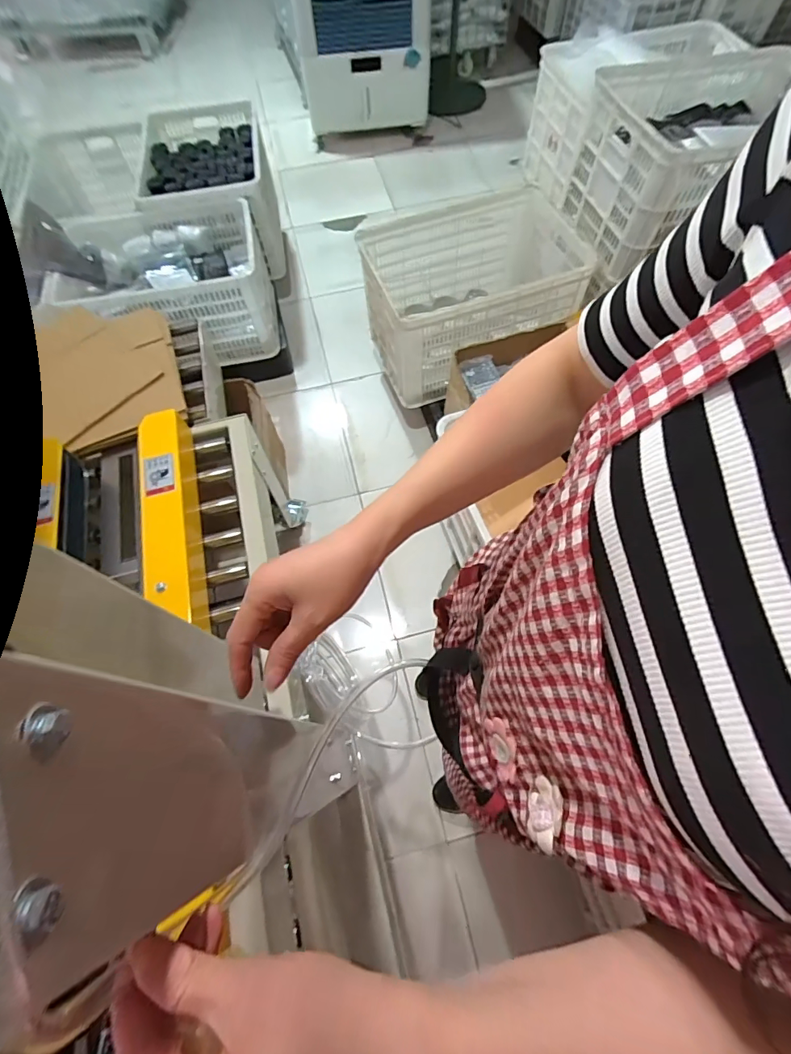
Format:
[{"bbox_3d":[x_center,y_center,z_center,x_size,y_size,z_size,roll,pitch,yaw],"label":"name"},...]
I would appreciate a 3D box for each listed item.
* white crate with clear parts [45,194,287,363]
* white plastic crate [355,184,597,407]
[{"bbox_3d":[-0.772,-0.838,1.615,0.625,0.304,0.465,-12,65,-4],"label":"white crate with clear parts"},{"bbox_3d":[0.271,-0.771,1.525,0.711,0.335,0.473,-19,65,-7],"label":"white plastic crate"}]

